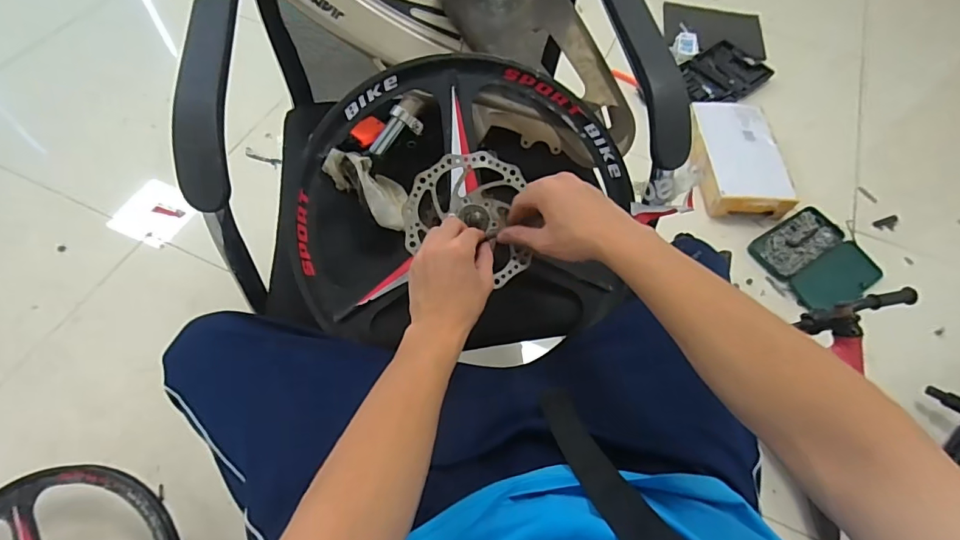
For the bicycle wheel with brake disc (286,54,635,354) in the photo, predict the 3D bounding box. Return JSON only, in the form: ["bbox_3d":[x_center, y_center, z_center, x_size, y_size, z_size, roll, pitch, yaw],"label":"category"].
[{"bbox_3d":[-0.011,-0.087,0.577,0.393,0.078,0.344,2,87,-6],"label":"bicycle wheel with brake disc"}]

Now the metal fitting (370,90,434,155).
[{"bbox_3d":[-0.106,-0.199,0.660,0.108,0.031,0.039,-45,69,4],"label":"metal fitting"}]

